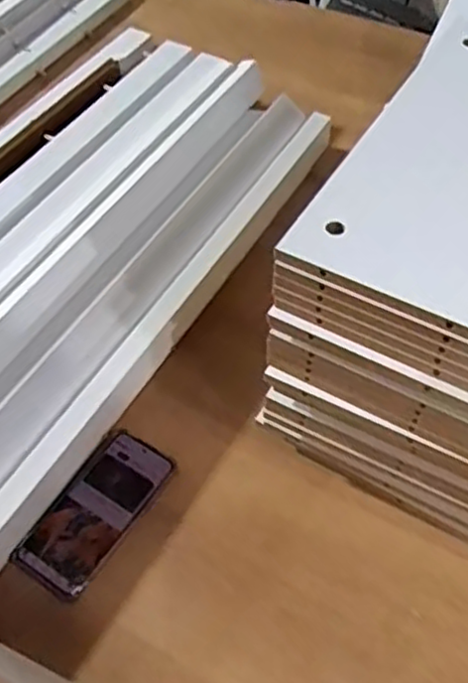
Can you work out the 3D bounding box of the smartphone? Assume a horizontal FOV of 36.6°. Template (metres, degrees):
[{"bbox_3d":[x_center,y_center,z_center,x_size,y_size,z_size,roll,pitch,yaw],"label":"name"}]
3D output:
[{"bbox_3d":[-0.133,0.163,0.688,0.075,0.013,0.165,26,59,20],"label":"smartphone"}]

